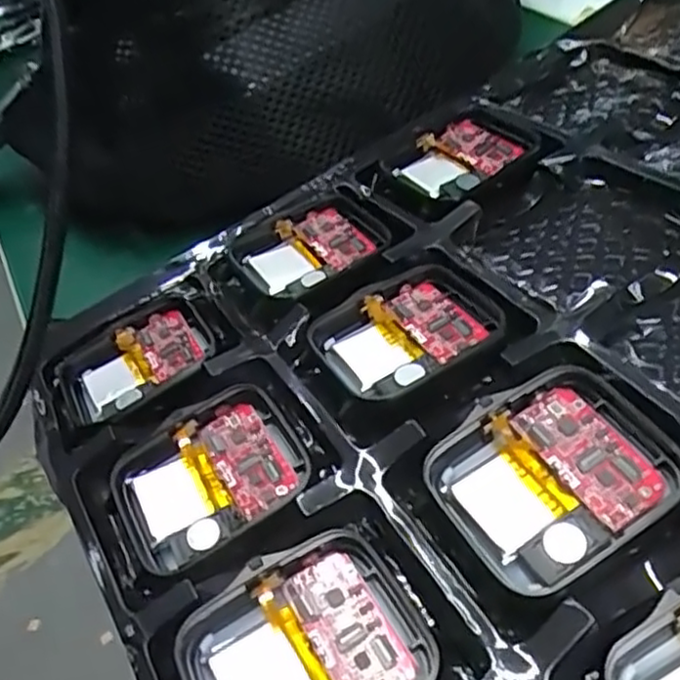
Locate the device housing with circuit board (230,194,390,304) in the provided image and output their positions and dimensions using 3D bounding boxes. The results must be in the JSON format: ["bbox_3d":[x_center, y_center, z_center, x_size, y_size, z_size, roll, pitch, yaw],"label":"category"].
[{"bbox_3d":[-0.009,-0.028,0.207,0.042,0.009,0.038,-29,47,-11],"label":"device housing with circuit board"}]

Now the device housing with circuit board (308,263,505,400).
[{"bbox_3d":[0.017,-0.003,0.174,0.043,0.010,0.035,-31,47,-13],"label":"device housing with circuit board"}]

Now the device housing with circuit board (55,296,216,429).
[{"bbox_3d":[-0.056,0.006,0.194,0.042,0.012,0.034,-31,48,-13],"label":"device housing with circuit board"}]

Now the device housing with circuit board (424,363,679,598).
[{"bbox_3d":[0.042,0.025,0.137,0.041,0.012,0.036,-31,47,-13],"label":"device housing with circuit board"}]

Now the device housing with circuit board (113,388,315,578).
[{"bbox_3d":[-0.030,0.032,0.163,0.042,0.011,0.035,-29,47,-11],"label":"device housing with circuit board"}]

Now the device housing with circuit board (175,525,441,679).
[{"bbox_3d":[-0.006,0.058,0.130,0.043,0.006,0.036,-30,47,-12],"label":"device housing with circuit board"}]

